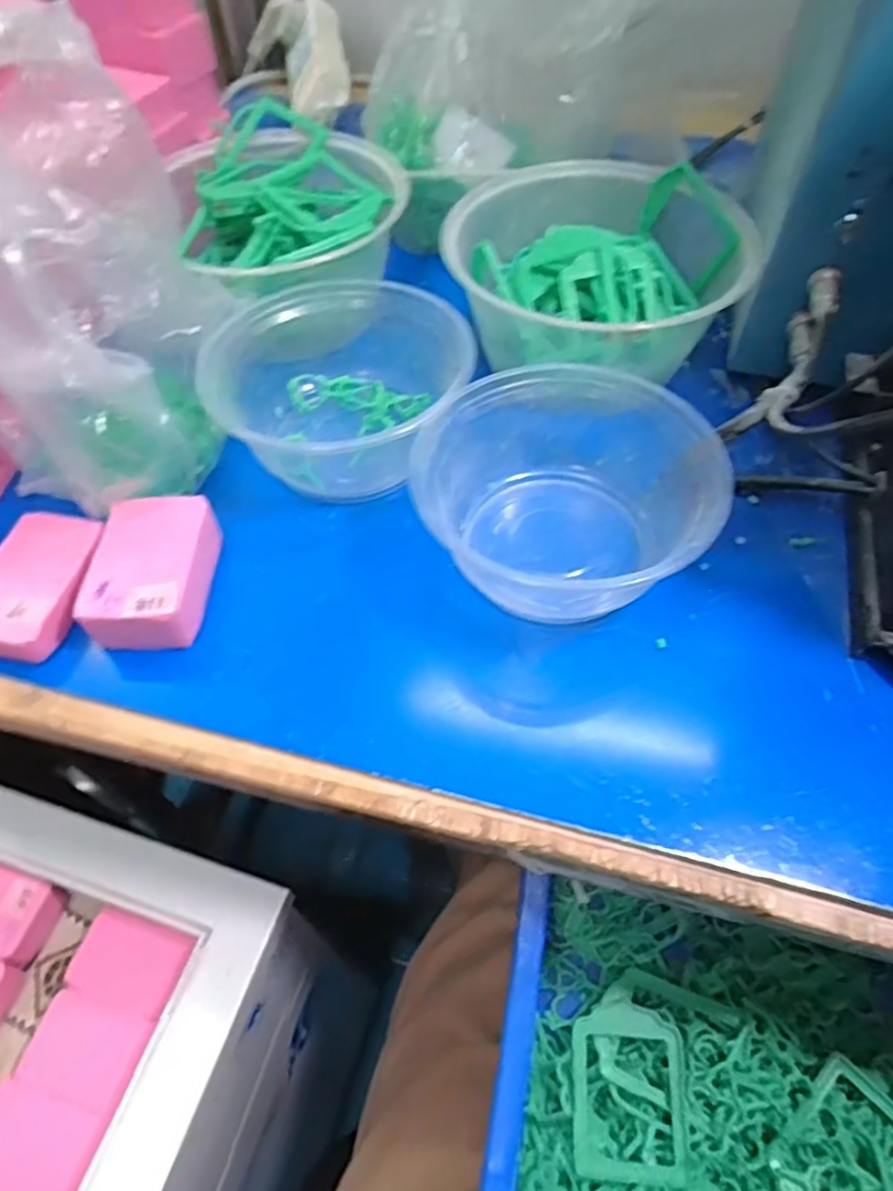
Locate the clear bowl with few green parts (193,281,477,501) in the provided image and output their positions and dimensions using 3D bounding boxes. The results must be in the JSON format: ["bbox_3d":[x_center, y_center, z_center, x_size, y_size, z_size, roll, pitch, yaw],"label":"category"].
[{"bbox_3d":[-0.057,-0.110,0.374,0.124,0.065,0.114,-1,55,1],"label":"clear bowl with few green parts"}]

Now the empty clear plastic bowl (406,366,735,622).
[{"bbox_3d":[0.052,-0.046,0.330,0.126,0.060,0.120,-37,62,-21],"label":"empty clear plastic bowl"}]

